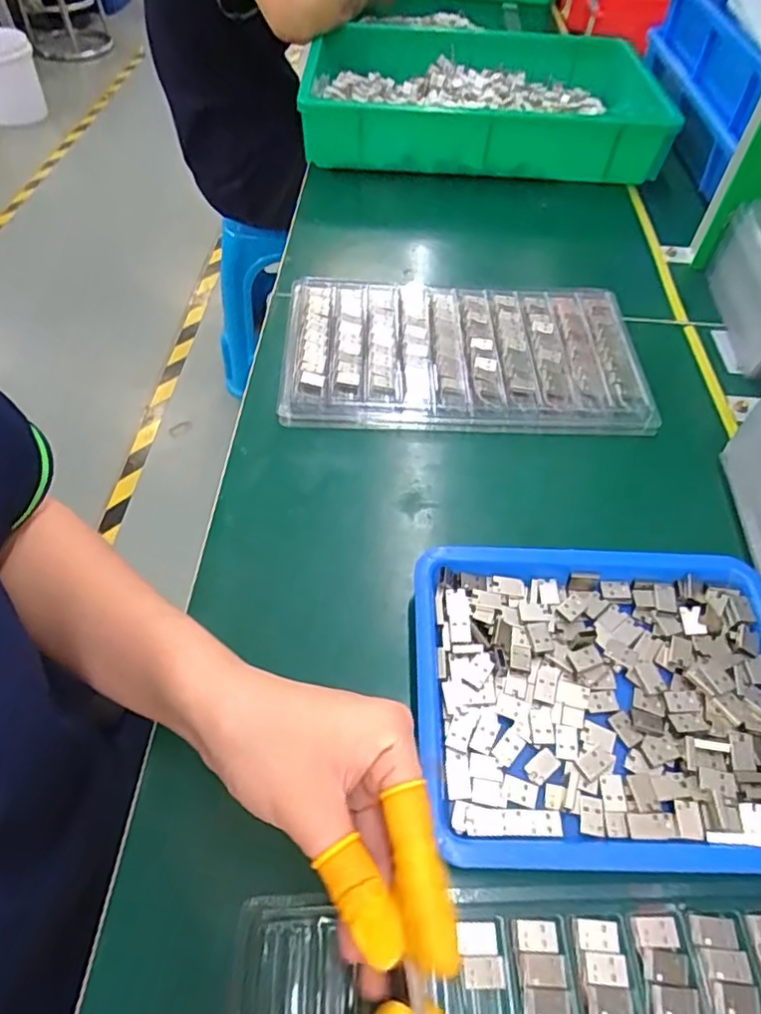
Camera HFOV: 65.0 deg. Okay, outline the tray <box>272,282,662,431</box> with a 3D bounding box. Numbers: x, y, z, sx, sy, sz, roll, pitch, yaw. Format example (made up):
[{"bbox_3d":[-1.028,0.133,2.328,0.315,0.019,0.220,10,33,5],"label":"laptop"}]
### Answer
[{"bbox_3d":[0.068,-0.131,0.512,0.292,0.029,0.166,3,55,-2],"label":"tray"}]

